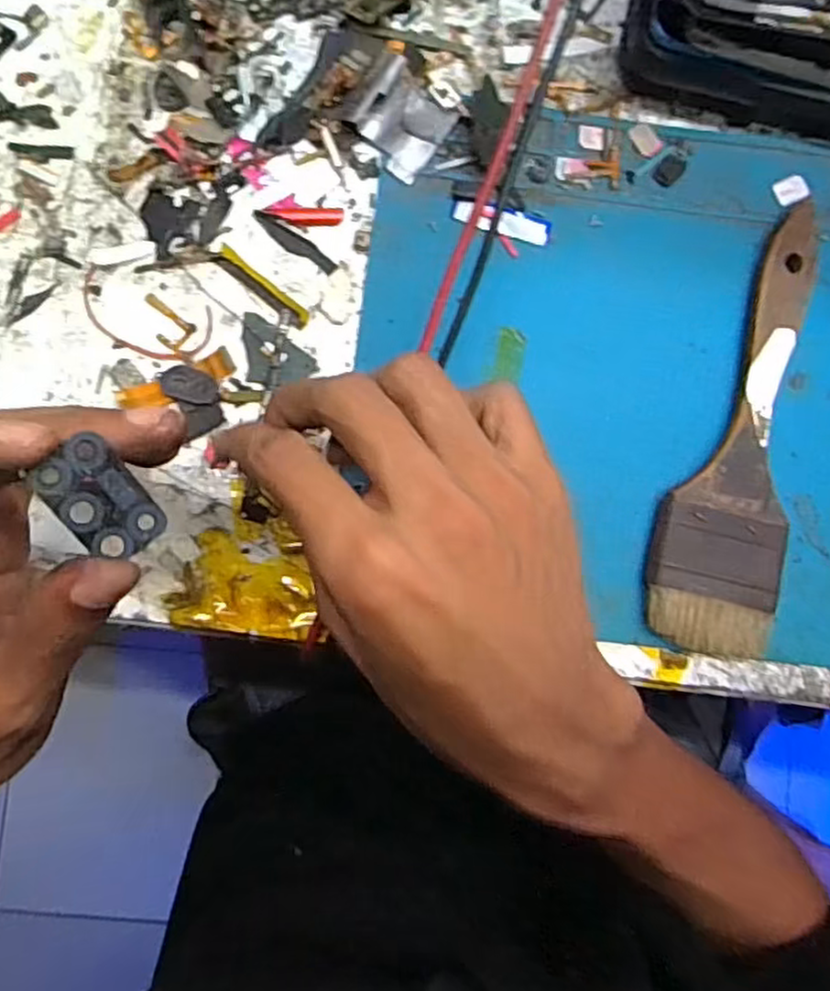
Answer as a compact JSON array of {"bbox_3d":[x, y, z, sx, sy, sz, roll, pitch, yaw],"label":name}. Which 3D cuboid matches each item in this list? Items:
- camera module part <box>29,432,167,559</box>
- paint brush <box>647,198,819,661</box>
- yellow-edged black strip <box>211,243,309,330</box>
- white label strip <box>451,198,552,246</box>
[{"bbox_3d":[-0.070,0.002,0.158,0.017,0.004,0.027,-42,120,-18],"label":"camera module part"},{"bbox_3d":[0.117,-0.025,0.261,0.046,0.013,0.164,9,86,-2],"label":"paint brush"},{"bbox_3d":[-0.057,-0.078,0.262,0.042,0.004,0.007,39,85,0],"label":"yellow-edged black strip"},{"bbox_3d":[0.033,-0.104,0.267,0.038,0.004,0.011,14,86,-2],"label":"white label strip"}]

